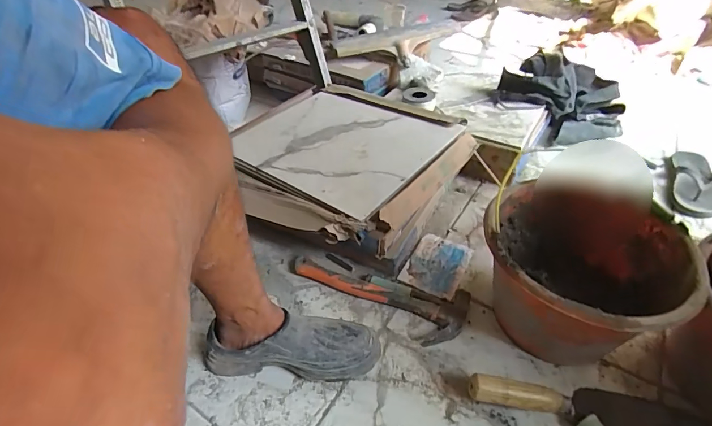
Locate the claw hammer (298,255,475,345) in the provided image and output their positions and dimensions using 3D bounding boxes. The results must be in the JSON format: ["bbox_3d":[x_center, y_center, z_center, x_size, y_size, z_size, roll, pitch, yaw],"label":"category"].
[{"bbox_3d":[0.041,0.137,0.712,0.319,0.031,0.110,20,46,22],"label":"claw hammer"}]

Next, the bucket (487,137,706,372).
[{"bbox_3d":[0.334,0.091,0.605,0.259,0.228,0.285,16,45,19],"label":"bucket"}]

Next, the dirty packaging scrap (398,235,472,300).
[{"bbox_3d":[0.160,0.101,0.768,0.108,0.009,0.151,18,45,21],"label":"dirty packaging scrap"}]

